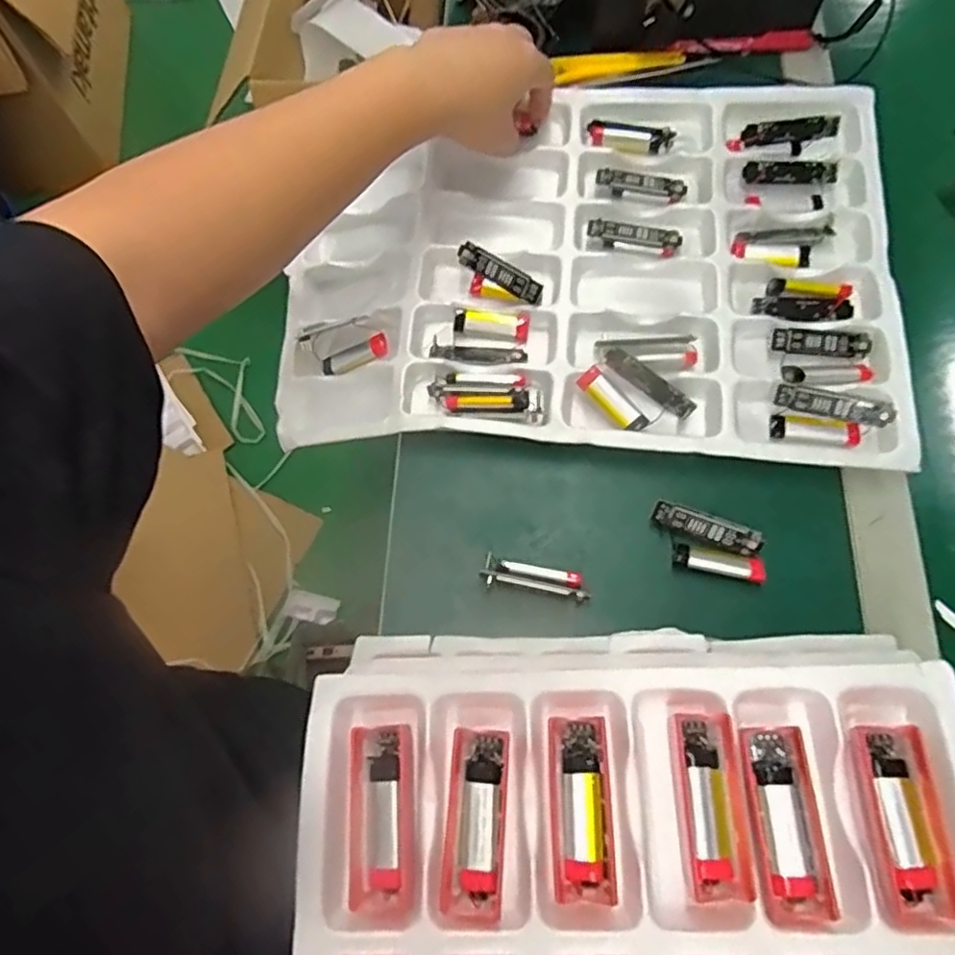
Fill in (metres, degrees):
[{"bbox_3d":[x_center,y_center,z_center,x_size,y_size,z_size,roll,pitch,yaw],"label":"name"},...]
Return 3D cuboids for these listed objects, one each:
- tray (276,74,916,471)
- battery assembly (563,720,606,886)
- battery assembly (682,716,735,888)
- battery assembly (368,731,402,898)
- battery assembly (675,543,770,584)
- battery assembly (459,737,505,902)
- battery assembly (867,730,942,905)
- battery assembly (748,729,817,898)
[{"bbox_3d":[0.072,-0.170,0.501,0.453,0.044,0.325,3,70,8],"label":"tray"},{"bbox_3d":[0.051,0.155,0.320,0.018,0.012,0.069,1,69,4],"label":"battery assembly"},{"bbox_3d":[0.109,0.154,0.320,0.018,0.015,0.069,1,69,3],"label":"battery assembly"},{"bbox_3d":[-0.044,0.160,0.319,0.014,0.006,0.068,-4,69,1],"label":"battery assembly"},{"bbox_3d":[0.152,0.054,0.416,0.052,0.014,0.017,14,70,8],"label":"battery assembly"},{"bbox_3d":[0.002,0.162,0.318,0.018,0.010,0.069,3,69,4],"label":"battery assembly"},{"bbox_3d":[0.196,0.155,0.308,0.017,0.010,0.069,-2,69,2],"label":"battery assembly"},{"bbox_3d":[0.143,0.157,0.314,0.019,0.013,0.068,-1,69,3],"label":"battery assembly"}]

